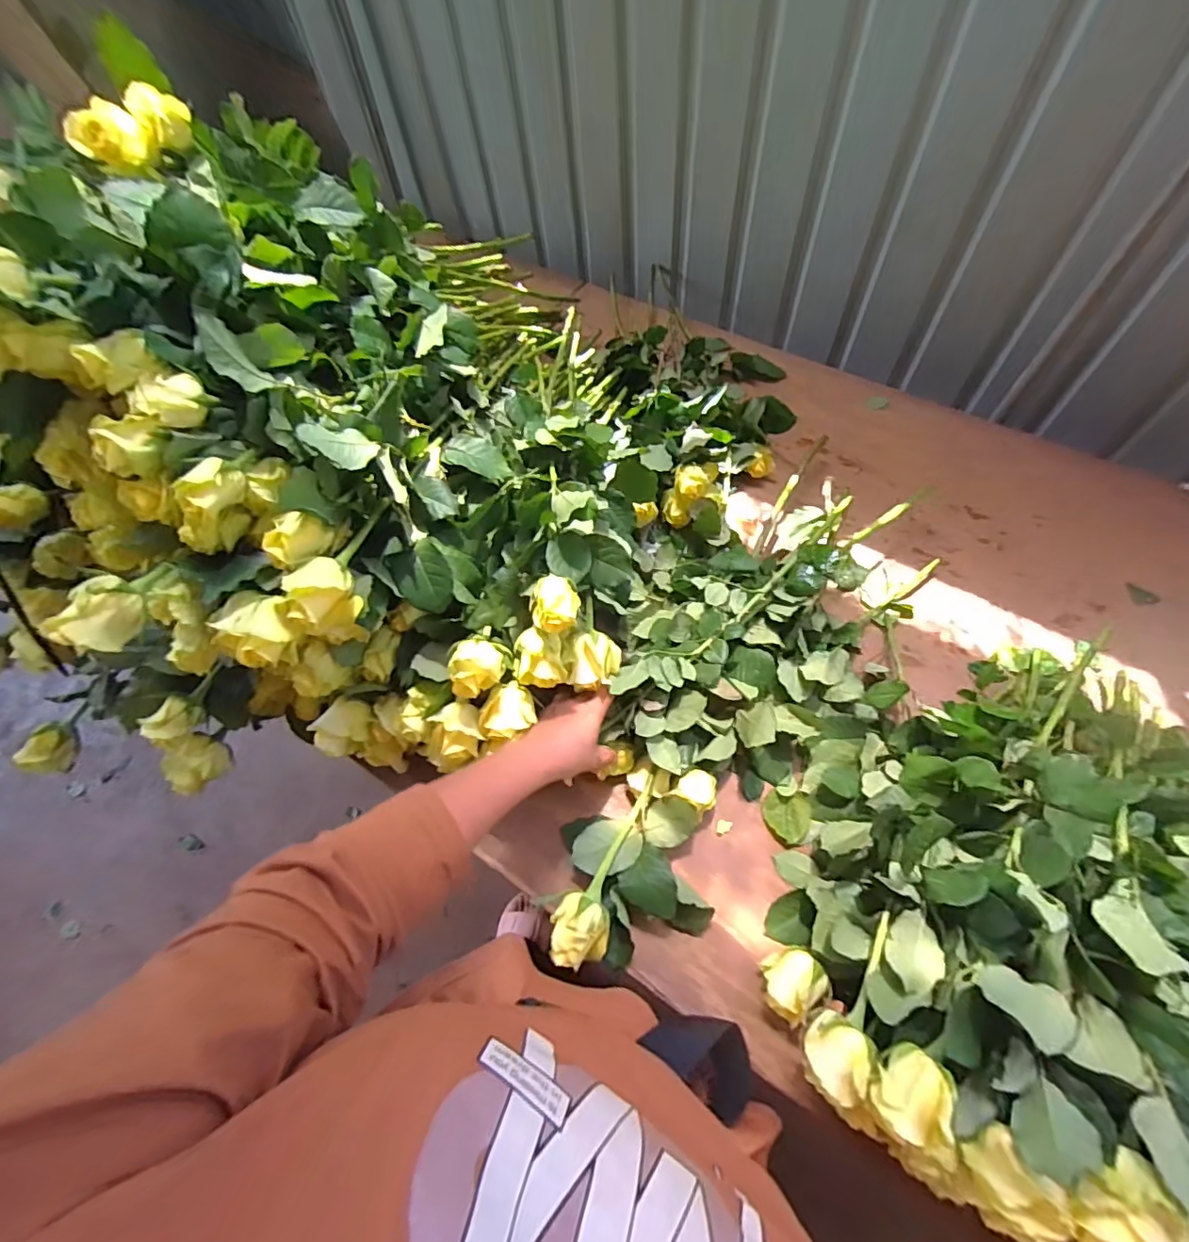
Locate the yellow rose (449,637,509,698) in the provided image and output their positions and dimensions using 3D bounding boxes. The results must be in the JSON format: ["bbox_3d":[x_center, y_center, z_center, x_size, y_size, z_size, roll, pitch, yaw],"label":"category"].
[{"bbox_3d":[-0.099,0.041,0.472,0.050,0.051,0.043,-29,63,-12],"label":"yellow rose"}]

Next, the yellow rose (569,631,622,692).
[{"bbox_3d":[0.002,0.038,0.510,0.041,0.036,0.052,6,61,6],"label":"yellow rose"}]

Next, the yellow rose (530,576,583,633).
[{"bbox_3d":[-0.033,-0.016,0.451,0.040,0.032,0.045,-15,61,-5],"label":"yellow rose"}]

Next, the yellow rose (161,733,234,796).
[{"bbox_3d":[-0.402,0.145,0.555,0.048,0.040,0.057,20,64,14],"label":"yellow rose"}]

